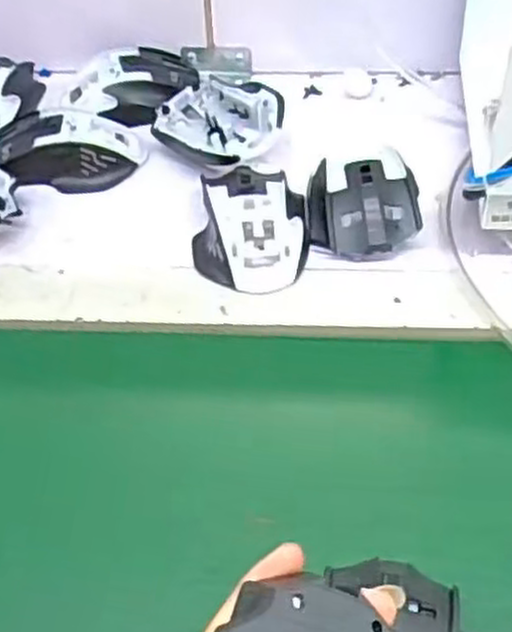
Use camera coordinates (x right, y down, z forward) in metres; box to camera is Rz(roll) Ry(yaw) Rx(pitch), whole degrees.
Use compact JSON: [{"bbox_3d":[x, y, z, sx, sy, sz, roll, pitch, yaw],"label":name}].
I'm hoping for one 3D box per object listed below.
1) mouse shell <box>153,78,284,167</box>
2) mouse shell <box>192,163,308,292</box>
[{"bbox_3d":[-0.029,-0.141,0.574,0.102,0.040,0.069,30,59,20],"label":"mouse shell"},{"bbox_3d":[-0.003,-0.062,0.506,0.072,0.033,0.097,5,53,4],"label":"mouse shell"}]

